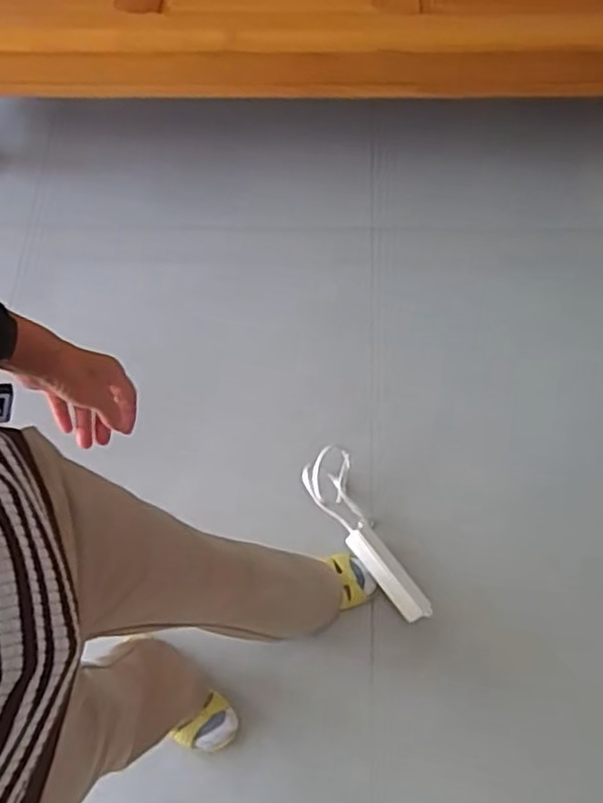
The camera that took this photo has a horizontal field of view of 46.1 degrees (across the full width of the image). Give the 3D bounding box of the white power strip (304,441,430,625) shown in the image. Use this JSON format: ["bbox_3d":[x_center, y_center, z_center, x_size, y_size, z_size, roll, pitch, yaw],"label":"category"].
[{"bbox_3d":[0.112,0.221,1.193,0.099,0.055,0.316,-29,67,-10],"label":"white power strip"}]

